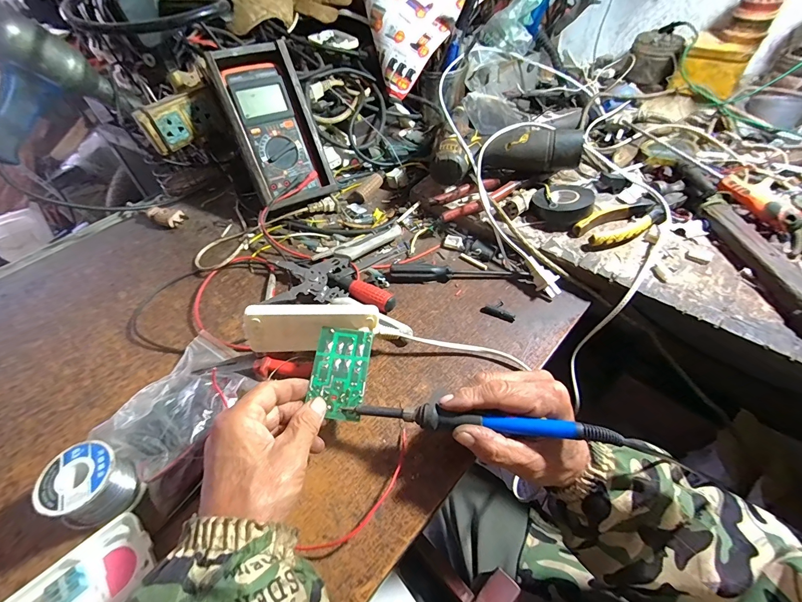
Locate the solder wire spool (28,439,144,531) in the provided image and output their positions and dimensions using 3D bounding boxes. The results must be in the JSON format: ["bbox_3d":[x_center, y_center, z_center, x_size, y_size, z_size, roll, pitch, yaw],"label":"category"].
[{"bbox_3d":[-0.245,0.145,0.287,0.052,0.045,0.048,-2,52,3],"label":"solder wire spool"}]

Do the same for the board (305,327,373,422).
[{"bbox_3d":[-0.057,0.065,0.338,0.048,0.004,0.085,7,62,-3],"label":"board"}]

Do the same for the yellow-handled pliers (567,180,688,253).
[{"bbox_3d":[0.298,-0.110,0.466,0.180,0.023,0.056,-28,55,-17],"label":"yellow-handled pliers"}]

